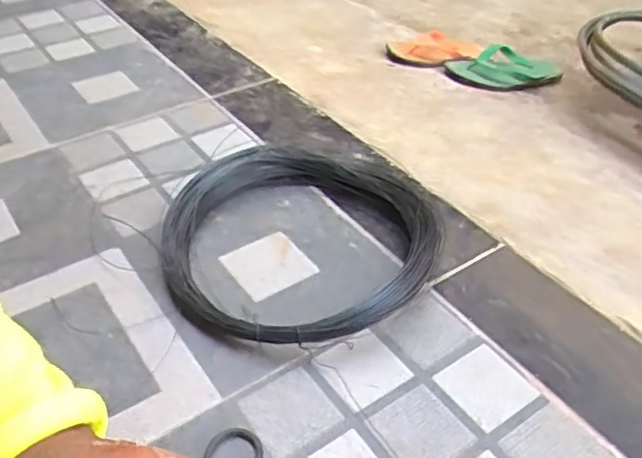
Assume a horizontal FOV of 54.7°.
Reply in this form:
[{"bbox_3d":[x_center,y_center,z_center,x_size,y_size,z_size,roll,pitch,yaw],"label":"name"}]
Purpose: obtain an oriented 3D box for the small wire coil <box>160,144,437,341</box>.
[{"bbox_3d":[-0.022,0.006,0.695,0.307,0.065,0.289,0,42,0],"label":"small wire coil"}]

